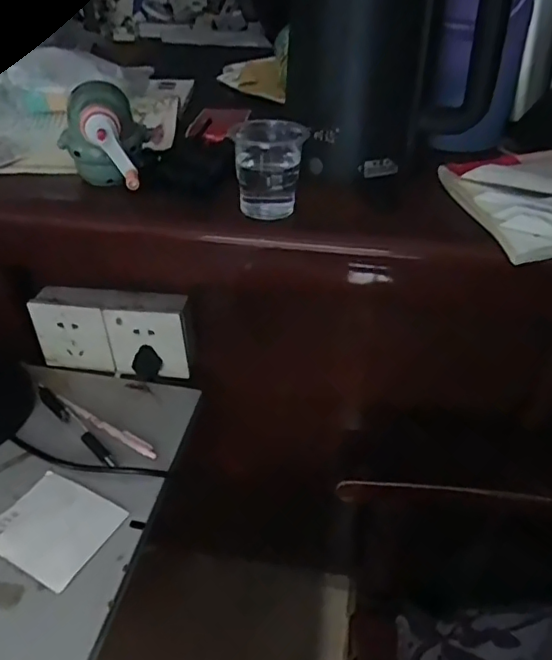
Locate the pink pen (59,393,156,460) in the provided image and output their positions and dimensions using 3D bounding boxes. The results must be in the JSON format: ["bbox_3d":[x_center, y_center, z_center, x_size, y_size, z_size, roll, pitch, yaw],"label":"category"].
[{"bbox_3d":[-0.172,0.094,0.562,0.135,0.009,0.012,22,42,26],"label":"pink pen"}]

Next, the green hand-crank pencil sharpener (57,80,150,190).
[{"bbox_3d":[-0.150,-0.167,0.496,0.073,0.074,0.087,-11,39,-13],"label":"green hand-crank pencil sharpener"}]

